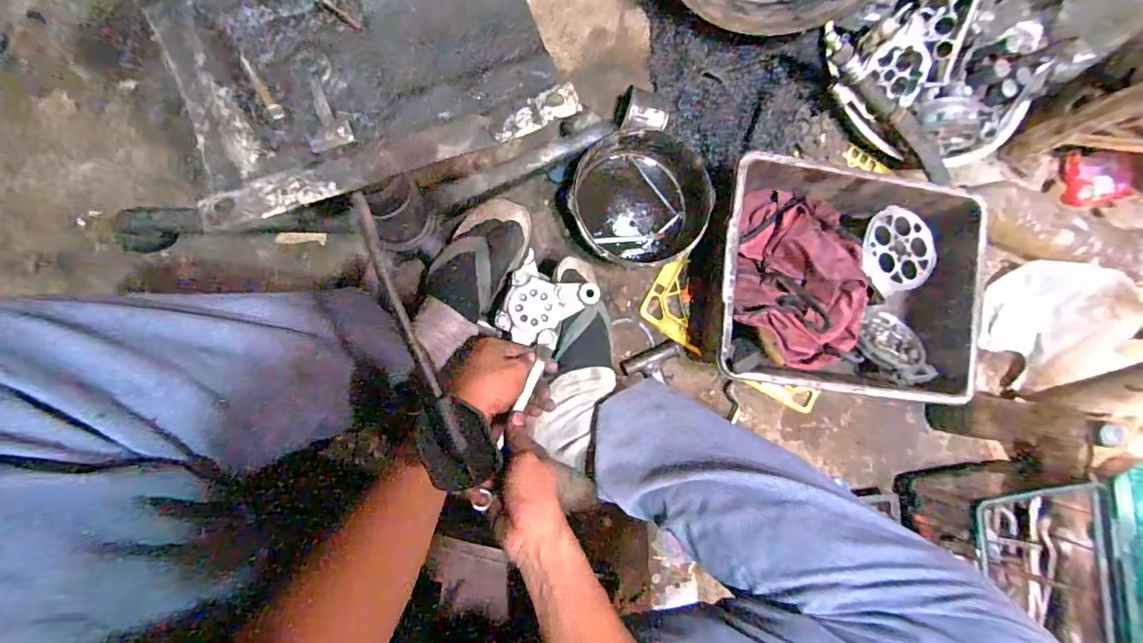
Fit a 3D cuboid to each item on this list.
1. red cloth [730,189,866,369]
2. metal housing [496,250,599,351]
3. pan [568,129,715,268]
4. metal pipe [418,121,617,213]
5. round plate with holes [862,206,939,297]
[{"bbox_3d":[0.329,-0.059,0.709,0.181,0.094,0.244,17,86,-8],"label":"red cloth"},{"bbox_3d":[-0.027,-0.016,0.549,0.092,0.023,0.093,27,84,-7],"label":"metal housing"},{"bbox_3d":[0.112,-0.177,0.715,0.218,0.071,0.187,-11,90,-9],"label":"pan"},{"bbox_3d":[-0.069,-0.210,0.661,0.271,0.040,0.040,-27,93,-9],"label":"metal pipe"},{"bbox_3d":[0.463,-0.103,0.700,0.110,0.011,0.115,0,88,-9],"label":"round plate with holes"}]

